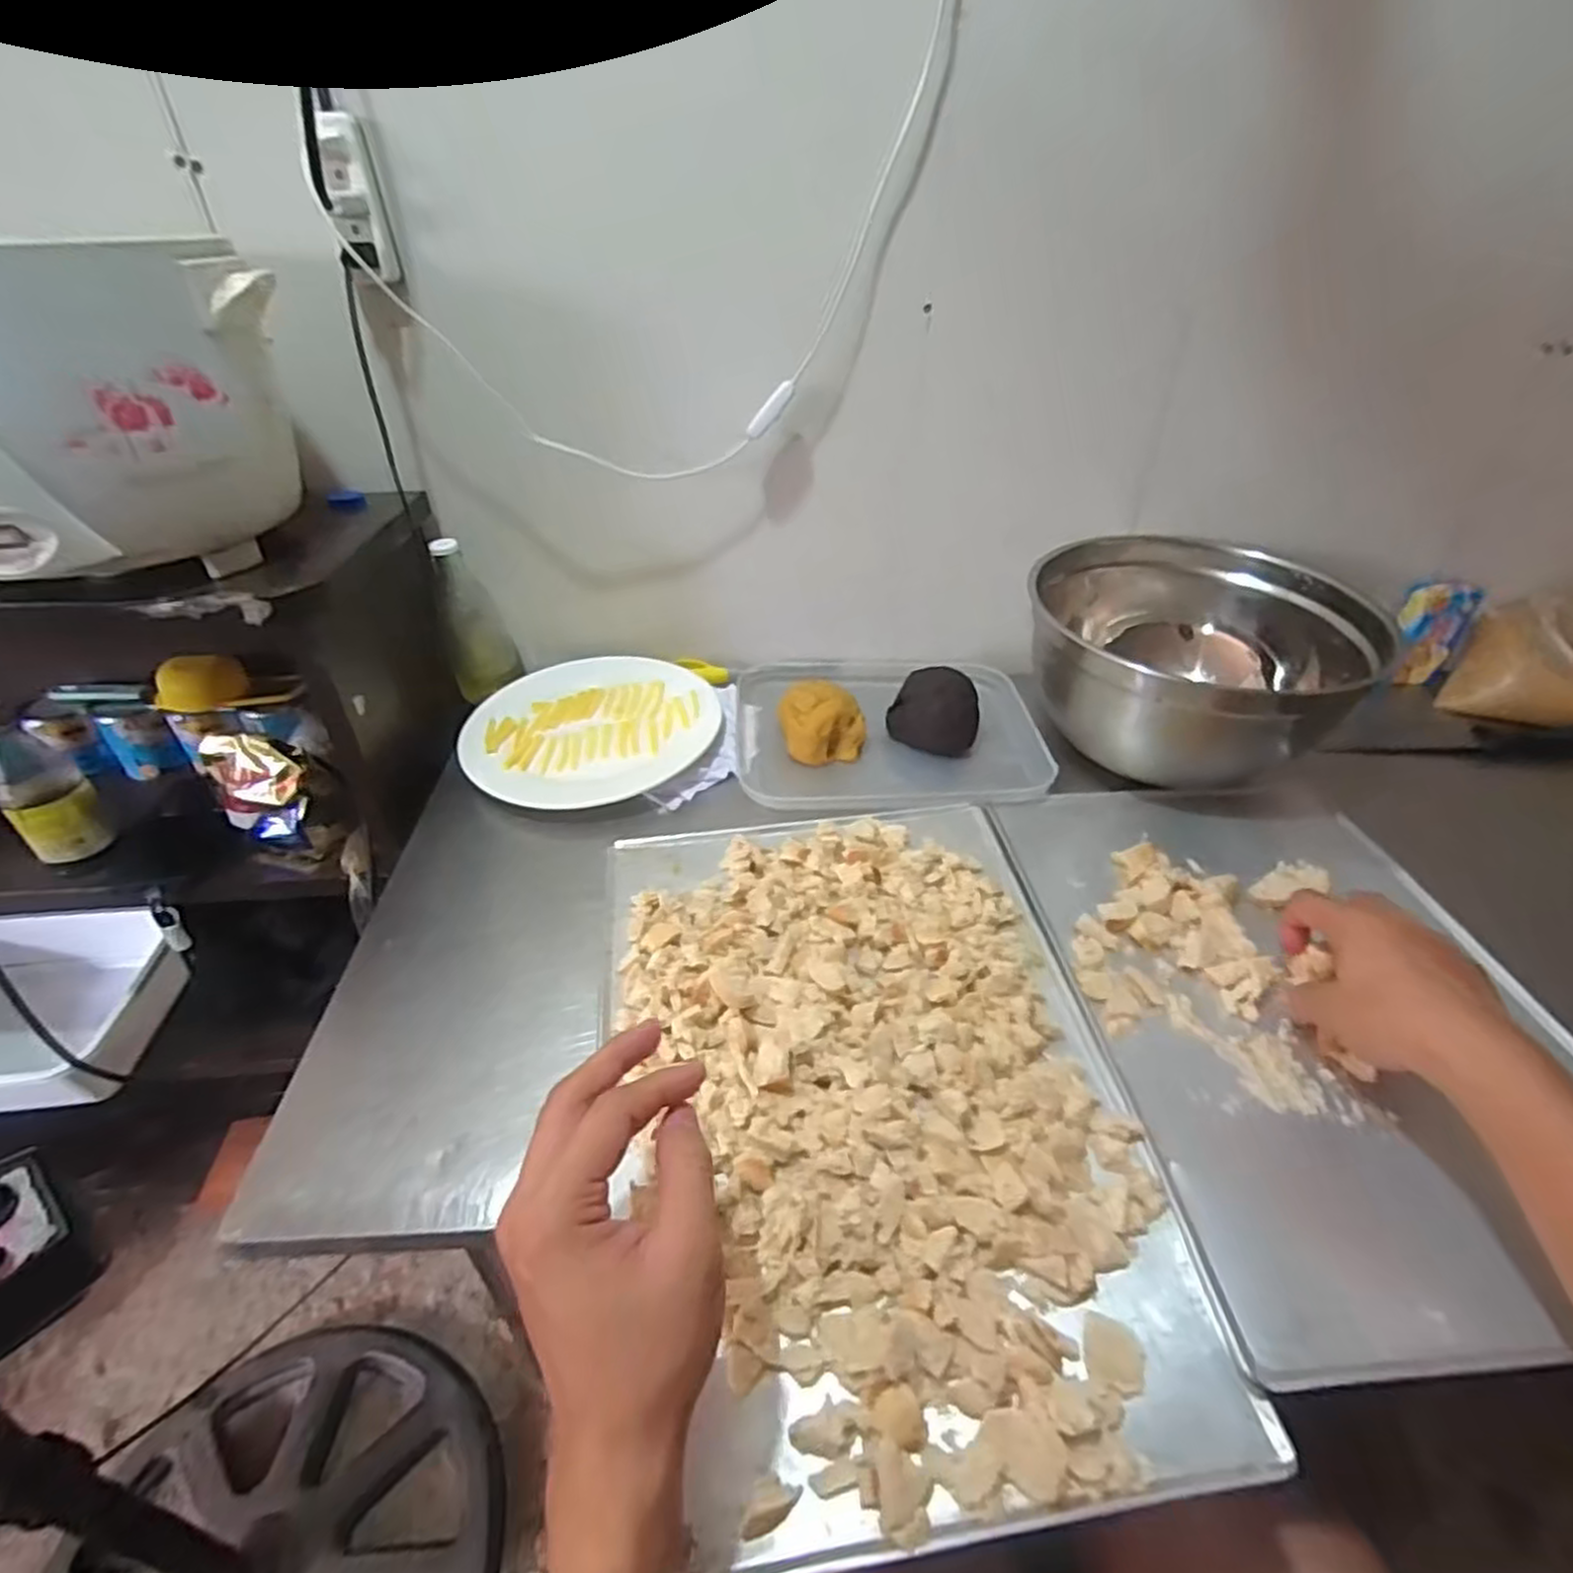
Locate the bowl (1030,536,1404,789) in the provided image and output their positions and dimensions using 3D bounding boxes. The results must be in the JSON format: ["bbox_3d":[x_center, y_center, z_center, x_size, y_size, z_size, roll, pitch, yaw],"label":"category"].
[{"bbox_3d":[0.396,-0.121,0.766,0.291,0.155,0.291,1,40,0],"label":"bowl"}]

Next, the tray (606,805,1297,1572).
[{"bbox_3d":[0.050,0.167,0.488,0.316,0.027,0.445,-5,40,-7],"label":"tray"}]

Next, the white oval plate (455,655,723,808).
[{"bbox_3d":[-0.203,-0.069,0.779,0.242,0.023,0.236,-21,44,-24],"label":"white oval plate"}]

